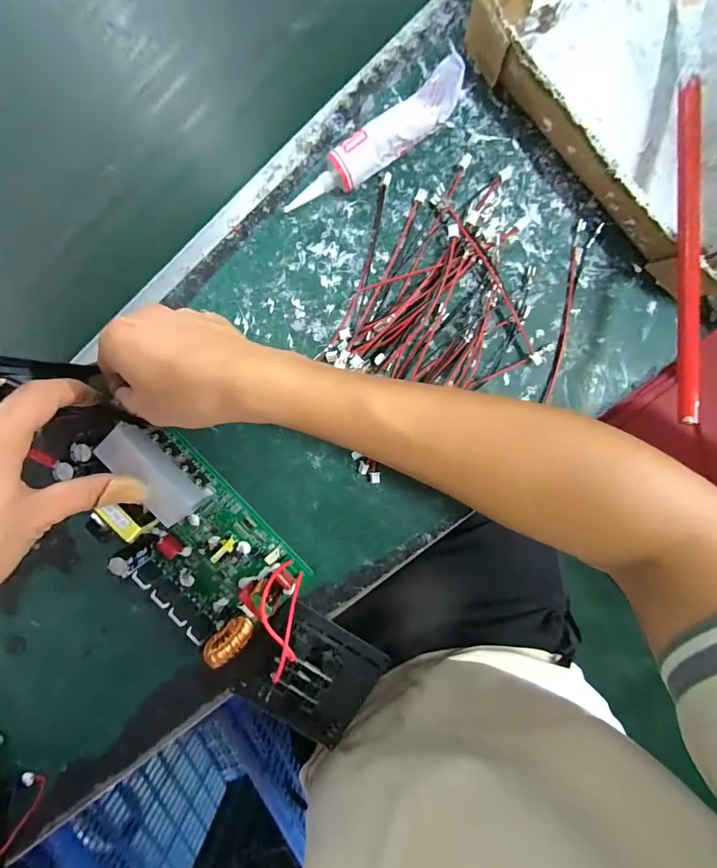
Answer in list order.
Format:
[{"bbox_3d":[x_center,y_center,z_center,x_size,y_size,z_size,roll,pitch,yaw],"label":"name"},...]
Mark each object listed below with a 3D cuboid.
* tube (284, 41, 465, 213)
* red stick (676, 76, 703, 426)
[{"bbox_3d":[0.009,-0.185,0.258,0.126,0.033,0.029,-34,94,9],"label":"tube"},{"bbox_3d":[0.189,-0.108,0.228,0.010,0.010,0.204,5,83,4],"label":"red stick"}]

